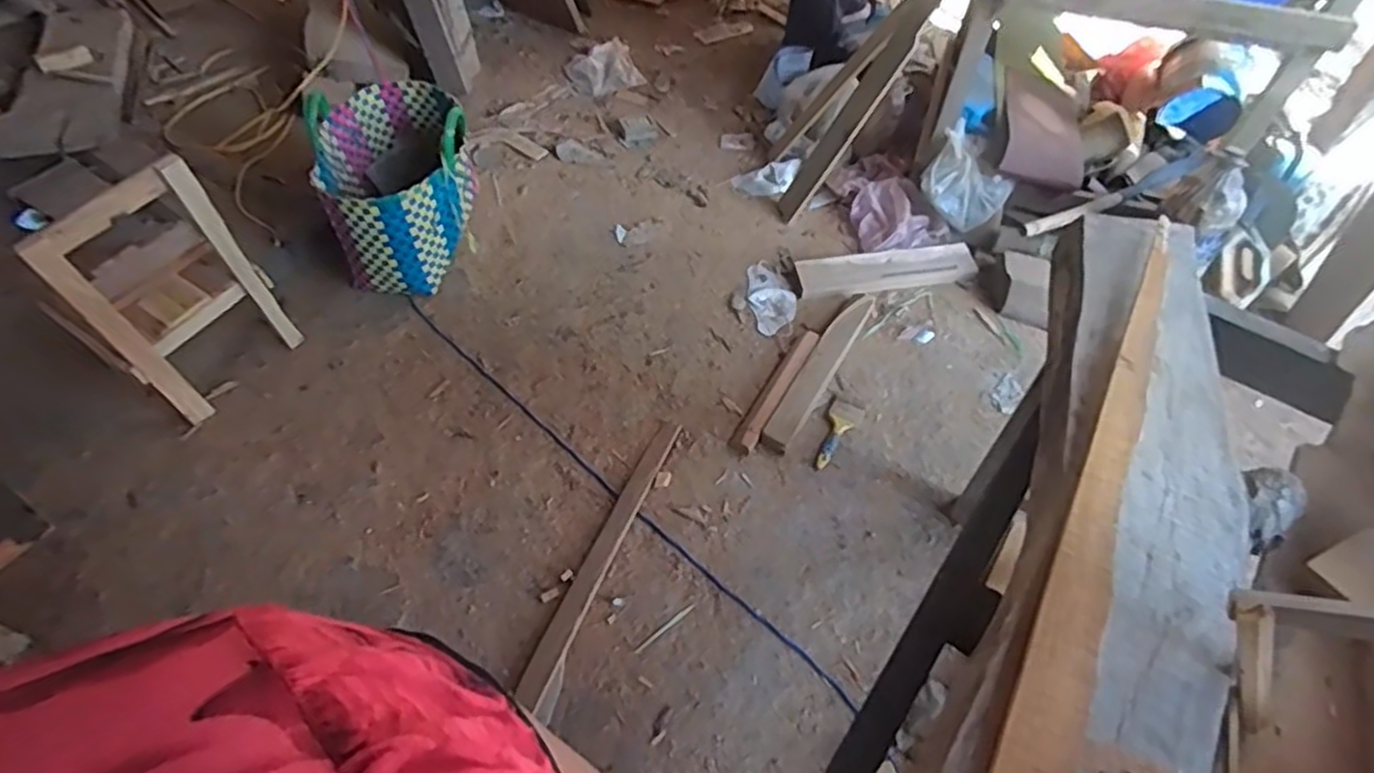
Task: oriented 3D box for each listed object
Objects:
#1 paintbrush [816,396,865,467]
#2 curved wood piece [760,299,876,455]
[{"bbox_3d":[0.326,0.105,1.593,0.072,0.016,0.195,19,54,15],"label":"paintbrush"},{"bbox_3d":[0.303,-0.046,1.678,0.071,0.022,0.499,24,55,19],"label":"curved wood piece"}]

